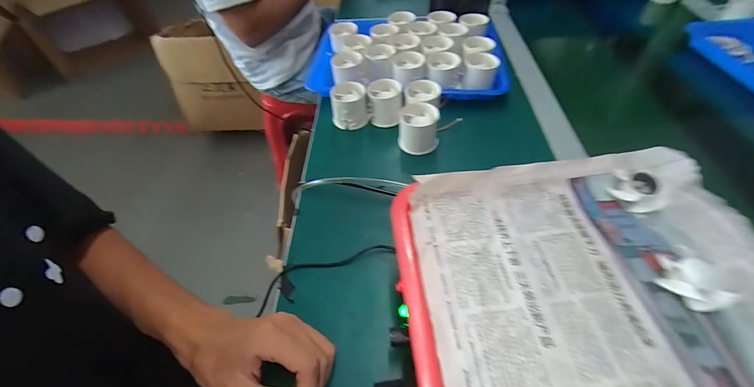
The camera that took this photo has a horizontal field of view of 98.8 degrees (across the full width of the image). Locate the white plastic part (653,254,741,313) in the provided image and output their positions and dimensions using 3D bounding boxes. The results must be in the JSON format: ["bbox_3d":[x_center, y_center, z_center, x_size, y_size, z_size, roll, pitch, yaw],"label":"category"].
[{"bbox_3d":[0.229,0.064,0.233,0.041,0.017,0.031,27,57,22],"label":"white plastic part"}]

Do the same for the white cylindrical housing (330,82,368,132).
[{"bbox_3d":[-0.042,-0.134,0.505,0.055,0.057,0.057,0,51,3],"label":"white cylindrical housing"}]

